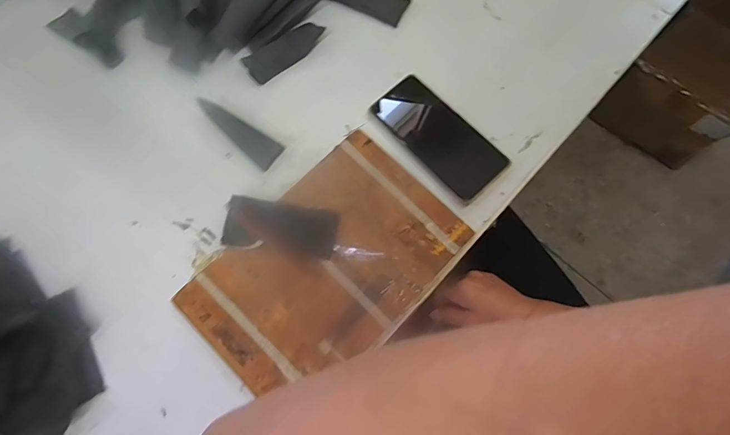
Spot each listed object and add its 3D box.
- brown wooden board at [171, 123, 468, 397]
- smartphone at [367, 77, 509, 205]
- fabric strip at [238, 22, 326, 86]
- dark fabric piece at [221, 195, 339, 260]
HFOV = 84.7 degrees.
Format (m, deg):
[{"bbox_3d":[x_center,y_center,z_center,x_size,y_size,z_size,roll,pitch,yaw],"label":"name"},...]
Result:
[{"bbox_3d":[-0.038,0.050,0.417,0.174,0.005,0.268,44,78,10],"label":"brown wooden board"},{"bbox_3d":[0.084,-0.095,0.459,0.072,0.008,0.158,-41,79,-11],"label":"smartphone"},{"bbox_3d":[-0.098,-0.205,0.492,0.101,0.008,0.036,-35,95,-5],"label":"fabric strip"},{"bbox_3d":[-0.088,0.010,0.423,0.117,0.010,0.051,9,77,-1],"label":"dark fabric piece"}]

